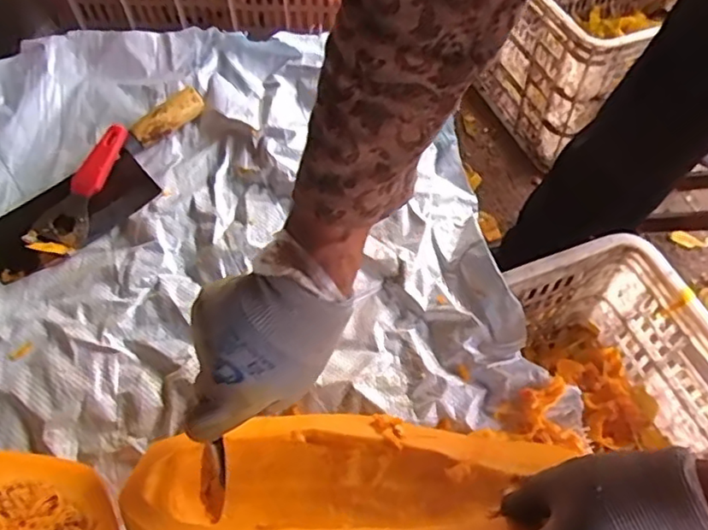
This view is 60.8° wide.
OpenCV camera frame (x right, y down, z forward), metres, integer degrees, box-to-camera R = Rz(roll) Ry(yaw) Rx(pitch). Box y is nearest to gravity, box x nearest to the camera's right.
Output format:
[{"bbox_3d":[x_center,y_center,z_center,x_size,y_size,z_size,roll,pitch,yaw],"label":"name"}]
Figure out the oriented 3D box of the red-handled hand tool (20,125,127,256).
[{"bbox_3d":[-0.278,-0.079,0.607,0.053,0.033,0.146,13,58,10],"label":"red-handled hand tool"}]

